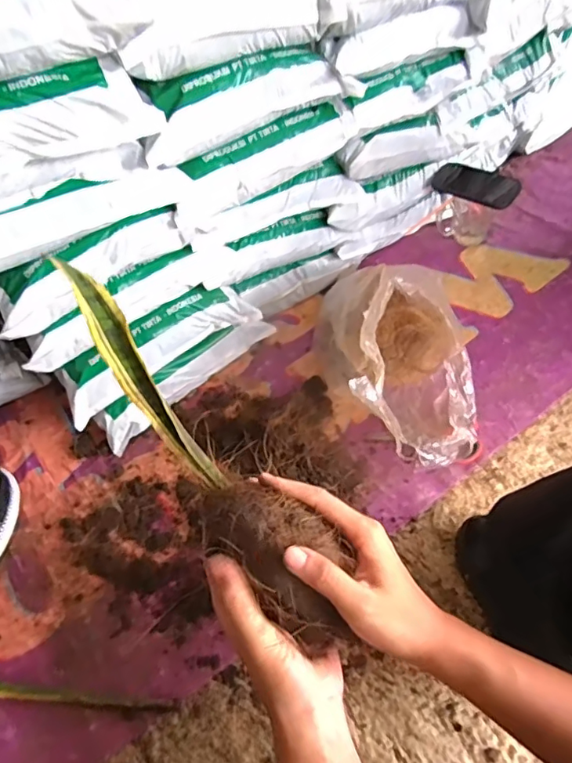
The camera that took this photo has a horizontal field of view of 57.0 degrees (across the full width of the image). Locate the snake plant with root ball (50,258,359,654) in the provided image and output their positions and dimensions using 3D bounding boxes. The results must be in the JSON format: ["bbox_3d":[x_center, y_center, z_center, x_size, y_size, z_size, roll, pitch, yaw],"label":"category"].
[{"bbox_3d":[-0.073,0.030,0.385,0.065,0.056,0.348,-34,64,-15],"label":"snake plant with root ball"}]

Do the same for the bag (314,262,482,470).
[{"bbox_3d":[0.171,-0.037,0.800,0.203,0.220,0.288,-16,55,-3],"label":"bag"}]

